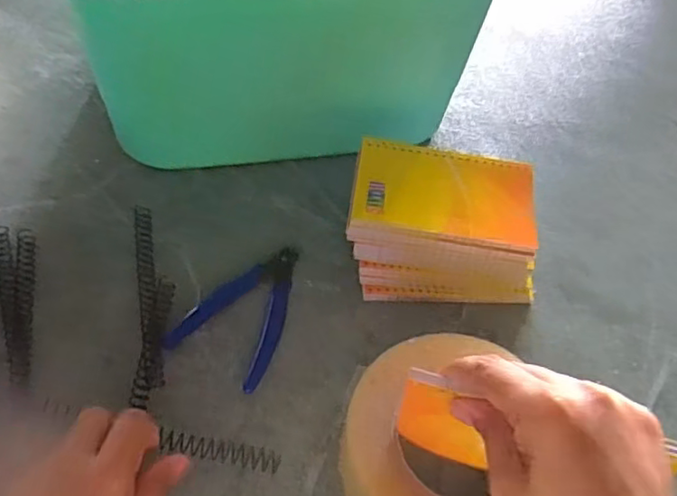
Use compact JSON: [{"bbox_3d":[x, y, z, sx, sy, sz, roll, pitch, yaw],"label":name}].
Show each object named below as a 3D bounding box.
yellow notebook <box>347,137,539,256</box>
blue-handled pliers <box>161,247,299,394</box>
[{"bbox_3d":[0.077,-0.038,0.444,0.129,0.019,0.078,10,56,-1],"label":"yellow notebook"},{"bbox_3d":[-0.060,0.041,0.437,0.070,0.011,0.112,28,57,11],"label":"blue-handled pliers"}]

